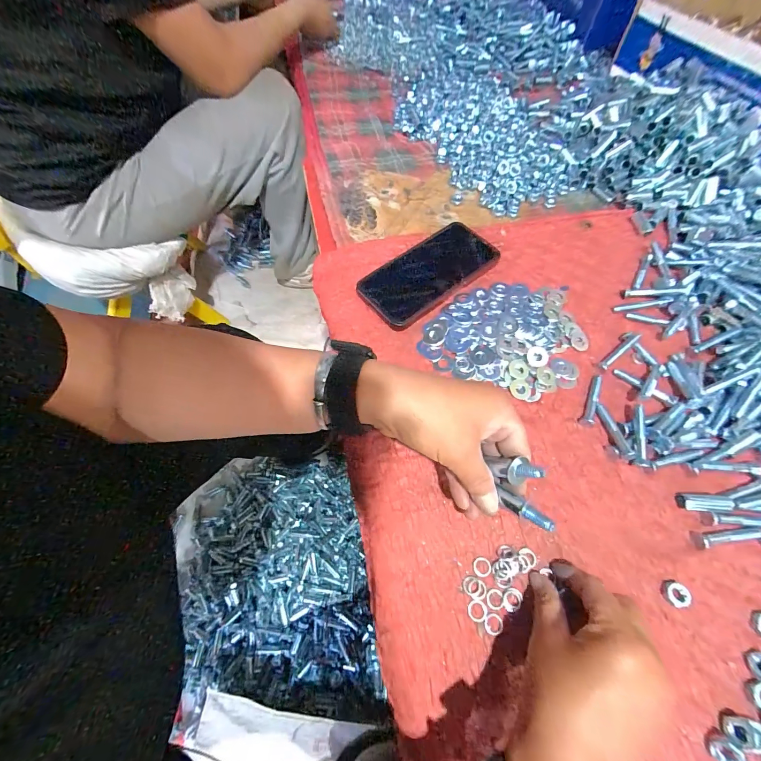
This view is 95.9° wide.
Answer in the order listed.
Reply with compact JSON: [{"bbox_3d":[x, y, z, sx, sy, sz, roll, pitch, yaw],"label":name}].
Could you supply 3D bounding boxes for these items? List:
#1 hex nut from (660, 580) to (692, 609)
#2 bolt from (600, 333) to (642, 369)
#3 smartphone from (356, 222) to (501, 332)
[{"bbox_3d":[0.232,0.168,0.269,0.016,0.008,0.019,7,64,4],"label":"hex nut"},{"bbox_3d":[0.248,-0.032,0.359,0.057,0.009,0.013,-36,69,-16],"label":"bolt"},{"bbox_3d":[0.058,-0.127,0.404,0.168,0.016,0.080,-38,69,-17],"label":"smartphone"}]

